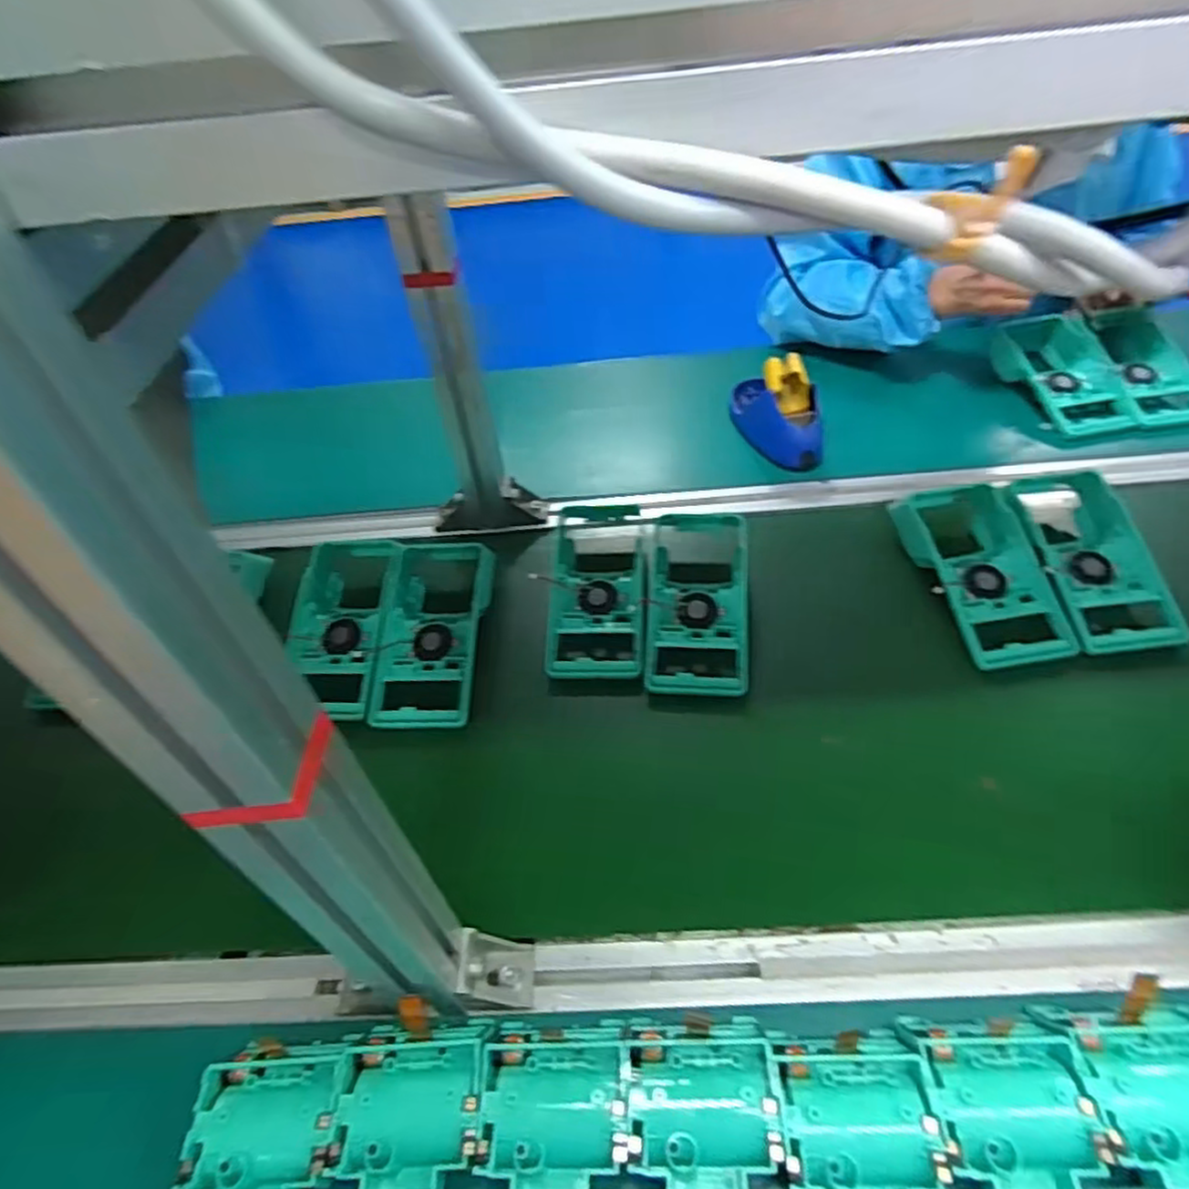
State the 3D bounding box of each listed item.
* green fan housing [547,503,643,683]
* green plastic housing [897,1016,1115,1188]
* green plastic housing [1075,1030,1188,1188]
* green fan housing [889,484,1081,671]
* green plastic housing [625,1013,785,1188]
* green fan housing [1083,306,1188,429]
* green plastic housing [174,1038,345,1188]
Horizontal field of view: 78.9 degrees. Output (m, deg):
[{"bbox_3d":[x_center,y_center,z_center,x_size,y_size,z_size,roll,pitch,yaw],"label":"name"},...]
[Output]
[{"bbox_3d":[0.004,-0.018,0.649,0.080,0.027,0.196,-2,44,7],"label":"green fan housing"},{"bbox_3d":[0.201,0.257,0.360,0.074,0.050,0.074,-2,44,7],"label":"green plastic housing"},{"bbox_3d":[0.277,0.253,0.356,0.072,0.049,0.067,-4,44,5],"label":"green plastic housing"},{"bbox_3d":[0.330,-0.020,0.626,0.087,0.051,0.188,-8,48,-2],"label":"green fan housing"},{"bbox_3d":[0.055,0.261,0.370,0.073,0.050,0.077,-2,44,6],"label":"green plastic housing"},{"bbox_3d":[0.609,-0.254,0.797,0.090,0.056,0.163,-7,44,1],"label":"green fan housing"},{"bbox_3d":[-0.165,0.270,0.370,0.071,0.029,0.072,-8,44,1],"label":"green plastic housing"}]

